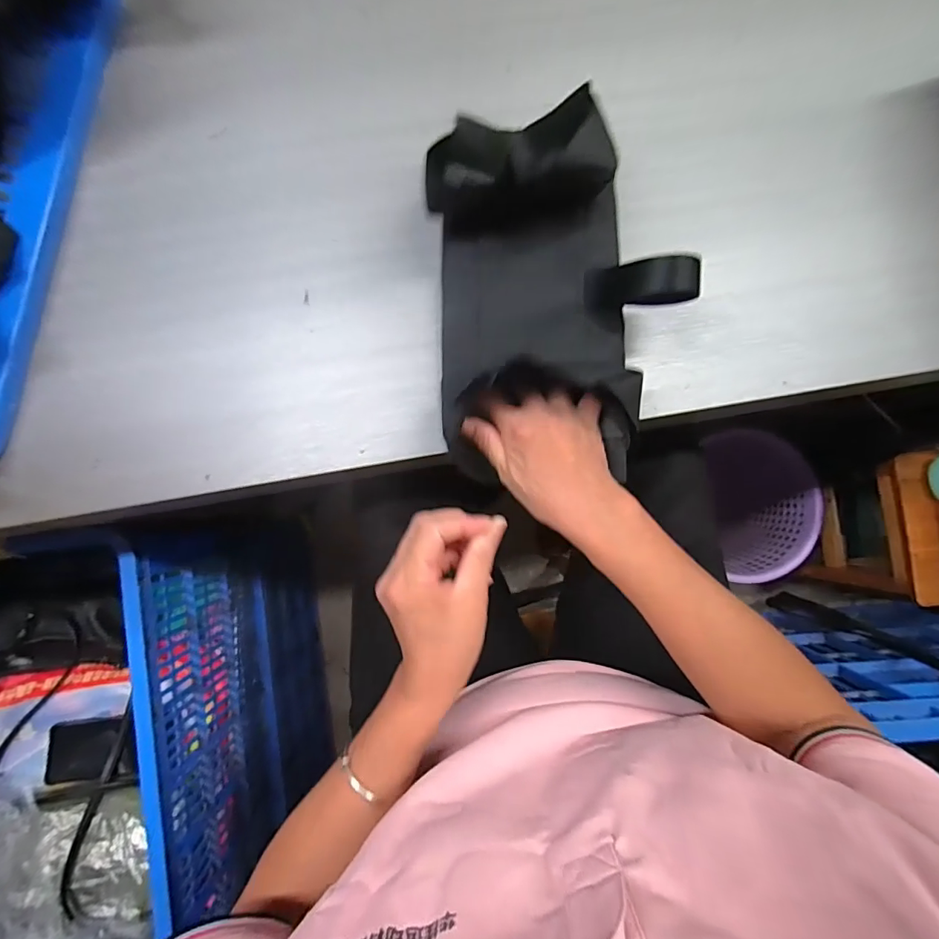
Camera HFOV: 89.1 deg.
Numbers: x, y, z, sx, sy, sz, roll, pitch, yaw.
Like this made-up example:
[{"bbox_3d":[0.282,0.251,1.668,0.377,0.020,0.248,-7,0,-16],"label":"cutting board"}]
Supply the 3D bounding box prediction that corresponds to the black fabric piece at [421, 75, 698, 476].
[{"bbox_3d":[0.064,-0.123,0.344,0.175,0.088,0.241,-4,89,0],"label":"black fabric piece"}]

